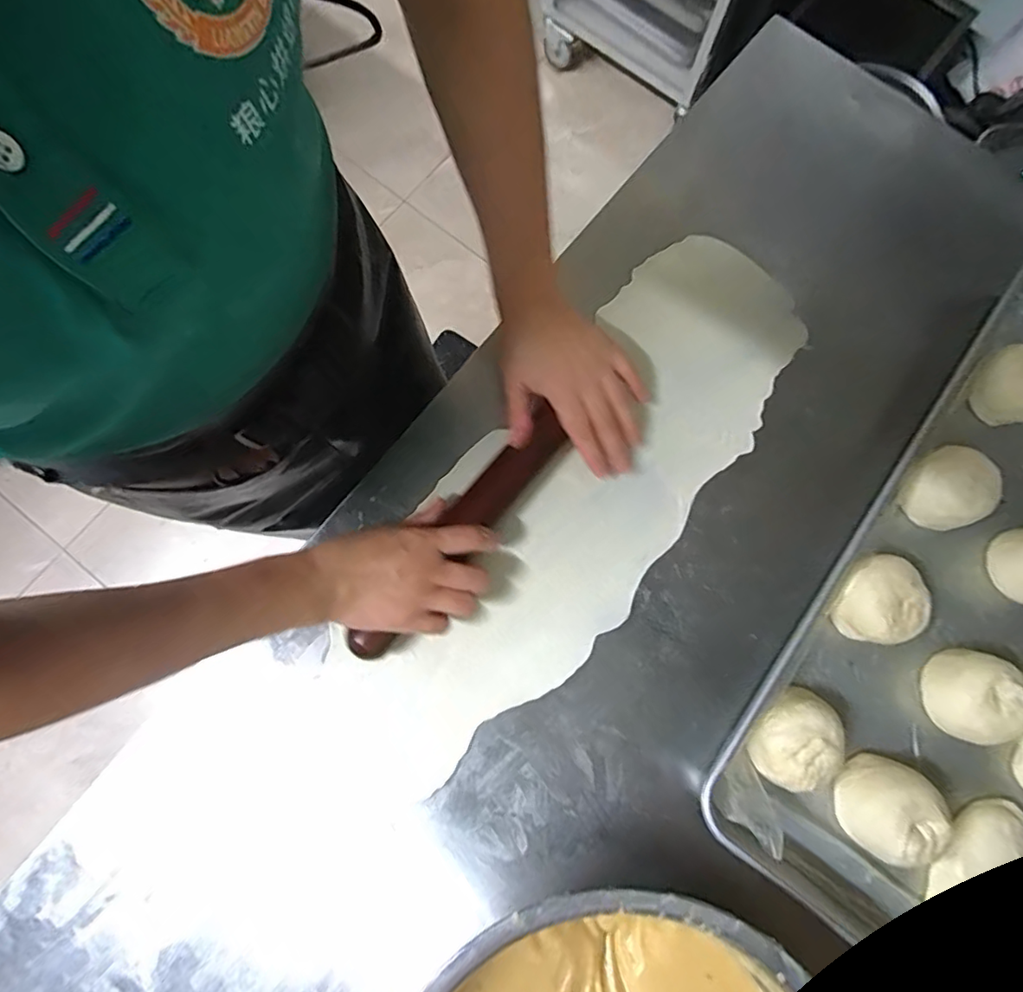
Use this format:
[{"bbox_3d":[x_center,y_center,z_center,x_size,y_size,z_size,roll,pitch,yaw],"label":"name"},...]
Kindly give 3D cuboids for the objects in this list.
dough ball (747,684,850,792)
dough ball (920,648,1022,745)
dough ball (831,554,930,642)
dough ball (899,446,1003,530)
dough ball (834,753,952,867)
[{"bbox_3d":[0.217,0.186,0.429,0.078,0.047,0.062,-40,82,-8],"label":"dough ball"},{"bbox_3d":[0.365,0.157,0.438,0.061,0.048,0.071,6,79,0],"label":"dough ball"},{"bbox_3d":[0.293,0.085,0.454,0.063,0.050,0.066,0,79,-1],"label":"dough ball"},{"bbox_3d":[0.372,-0.008,0.470,0.067,0.049,0.067,-11,79,-3],"label":"dough ball"},{"bbox_3d":[0.283,0.236,0.418,0.061,0.050,0.066,0,79,-1],"label":"dough ball"}]

